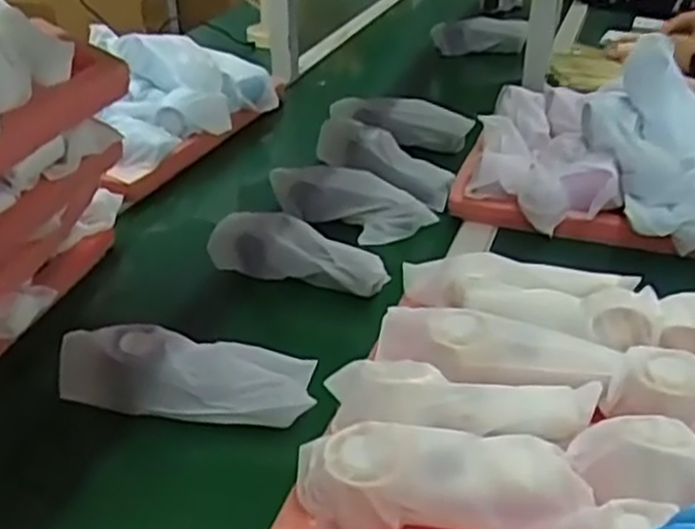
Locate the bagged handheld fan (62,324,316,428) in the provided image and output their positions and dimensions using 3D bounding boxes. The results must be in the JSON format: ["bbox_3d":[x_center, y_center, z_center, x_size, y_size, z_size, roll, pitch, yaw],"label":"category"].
[{"bbox_3d":[-0.132,0.086,0.635,0.202,0.054,0.065,3,32,5],"label":"bagged handheld fan"}]

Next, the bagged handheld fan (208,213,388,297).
[{"bbox_3d":[-0.052,-0.013,0.805,0.195,0.052,0.064,8,33,13],"label":"bagged handheld fan"}]

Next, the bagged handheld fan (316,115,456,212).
[{"bbox_3d":[0.036,-0.135,0.996,0.077,0.070,0.219,-27,41,-36],"label":"bagged handheld fan"}]

